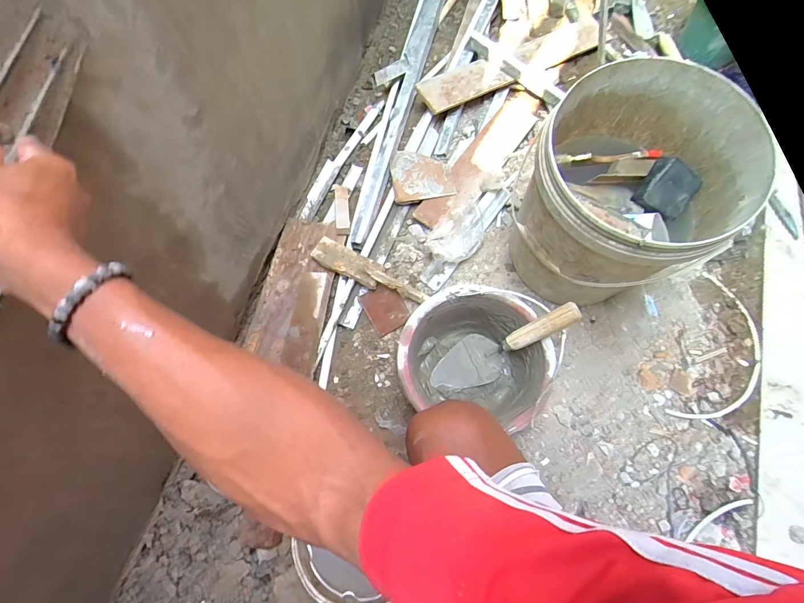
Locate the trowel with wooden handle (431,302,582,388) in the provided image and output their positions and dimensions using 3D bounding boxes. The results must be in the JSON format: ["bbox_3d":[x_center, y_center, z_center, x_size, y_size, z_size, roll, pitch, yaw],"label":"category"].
[{"bbox_3d":[0.183,0.082,0.724,0.083,0.284,0.091,9,57,-49],"label":"trowel with wooden handle"}]

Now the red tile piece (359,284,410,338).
[{"bbox_3d":[-0.035,0.015,0.874,0.081,0.014,0.100,-28,81,-4],"label":"red tile piece"}]

